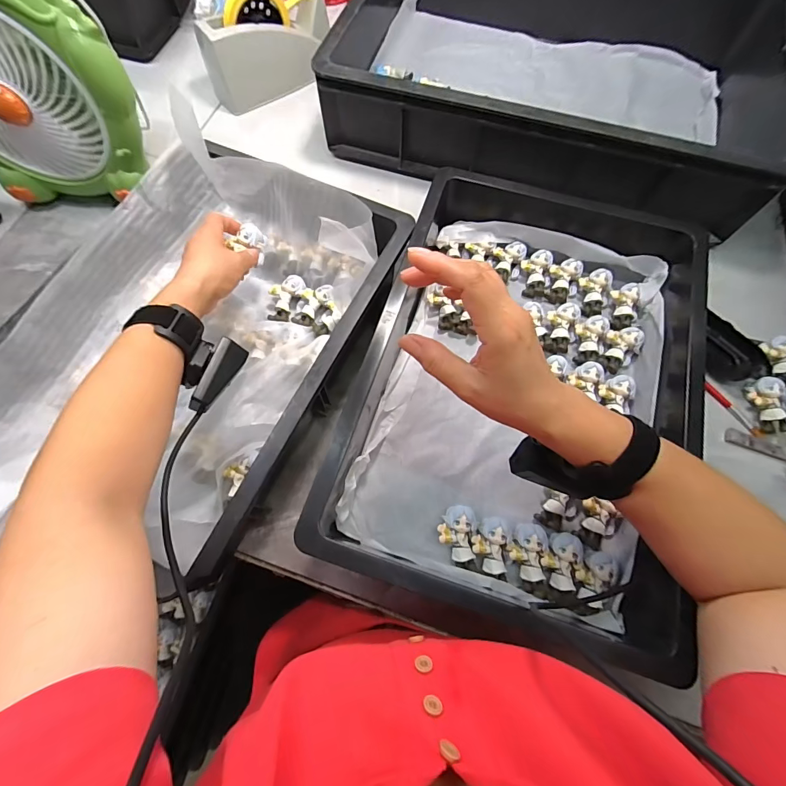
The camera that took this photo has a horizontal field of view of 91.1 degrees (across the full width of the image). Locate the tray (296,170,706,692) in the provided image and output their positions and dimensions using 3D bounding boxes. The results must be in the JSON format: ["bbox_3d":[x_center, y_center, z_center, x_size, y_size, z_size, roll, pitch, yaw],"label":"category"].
[{"bbox_3d":[0.145,-0.034,0.417,0.315,0.090,0.493,18,70,7],"label":"tray"}]

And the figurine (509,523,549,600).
[{"bbox_3d":[0.131,0.160,0.373,0.035,0.018,0.064,7,69,3],"label":"figurine"}]

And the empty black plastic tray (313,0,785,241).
[{"bbox_3d":[0.228,-0.459,0.560,0.568,0.143,0.394,18,70,7],"label":"empty black plastic tray"}]

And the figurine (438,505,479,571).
[{"bbox_3d":[0.064,0.141,0.378,0.037,0.019,0.057,2,69,1],"label":"figurine"}]

